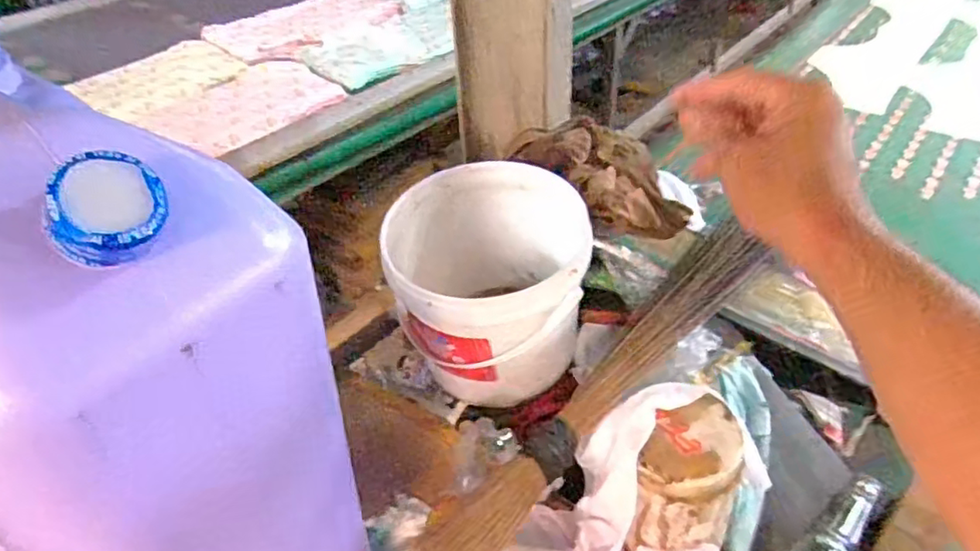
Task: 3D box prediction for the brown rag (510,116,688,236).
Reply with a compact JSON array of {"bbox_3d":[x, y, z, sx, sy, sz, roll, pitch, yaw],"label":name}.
[{"bbox_3d":[0.139,-0.137,0.793,0.138,0.072,0.245,-26,43,-26],"label":"brown rag"}]

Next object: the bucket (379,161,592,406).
[{"bbox_3d":[-0.001,0.005,0.660,0.188,0.197,0.214,1,39,3],"label":"bucket"}]

